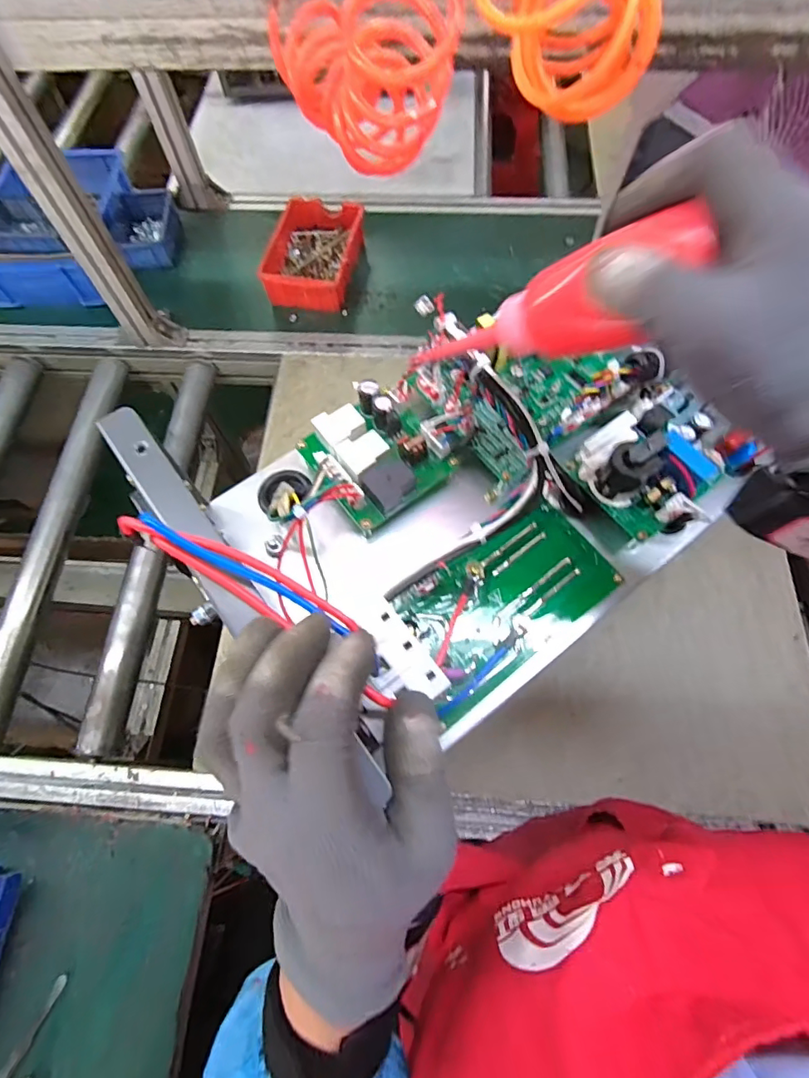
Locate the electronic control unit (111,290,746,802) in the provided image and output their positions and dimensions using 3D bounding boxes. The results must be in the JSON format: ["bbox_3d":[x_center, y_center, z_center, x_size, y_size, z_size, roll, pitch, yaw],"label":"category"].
[{"bbox_3d":[0.035,-0.041,0.326,0.323,0.146,0.232,-36,70,-12],"label":"electronic control unit"}]

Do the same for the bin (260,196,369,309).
[{"bbox_3d":[-0.149,-0.476,0.860,0.145,0.063,0.218,8,67,6],"label":"bin"}]

